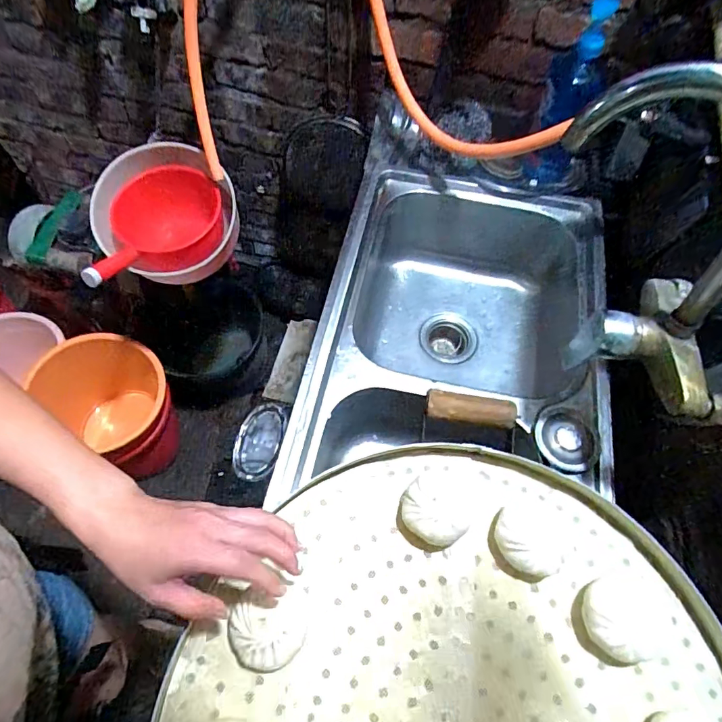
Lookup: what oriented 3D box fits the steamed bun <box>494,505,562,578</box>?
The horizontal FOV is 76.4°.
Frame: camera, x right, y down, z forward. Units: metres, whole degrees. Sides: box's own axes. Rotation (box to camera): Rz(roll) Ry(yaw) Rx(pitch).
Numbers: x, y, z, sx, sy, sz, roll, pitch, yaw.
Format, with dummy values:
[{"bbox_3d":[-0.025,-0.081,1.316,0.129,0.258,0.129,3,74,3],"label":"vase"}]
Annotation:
[{"bbox_3d":[0.159,0.171,0.441,0.065,0.039,0.067,3,60,-2],"label":"steamed bun"}]

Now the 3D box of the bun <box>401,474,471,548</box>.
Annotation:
[{"bbox_3d":[0.072,0.144,0.450,0.067,0.050,0.071,2,60,-2],"label":"bun"}]

